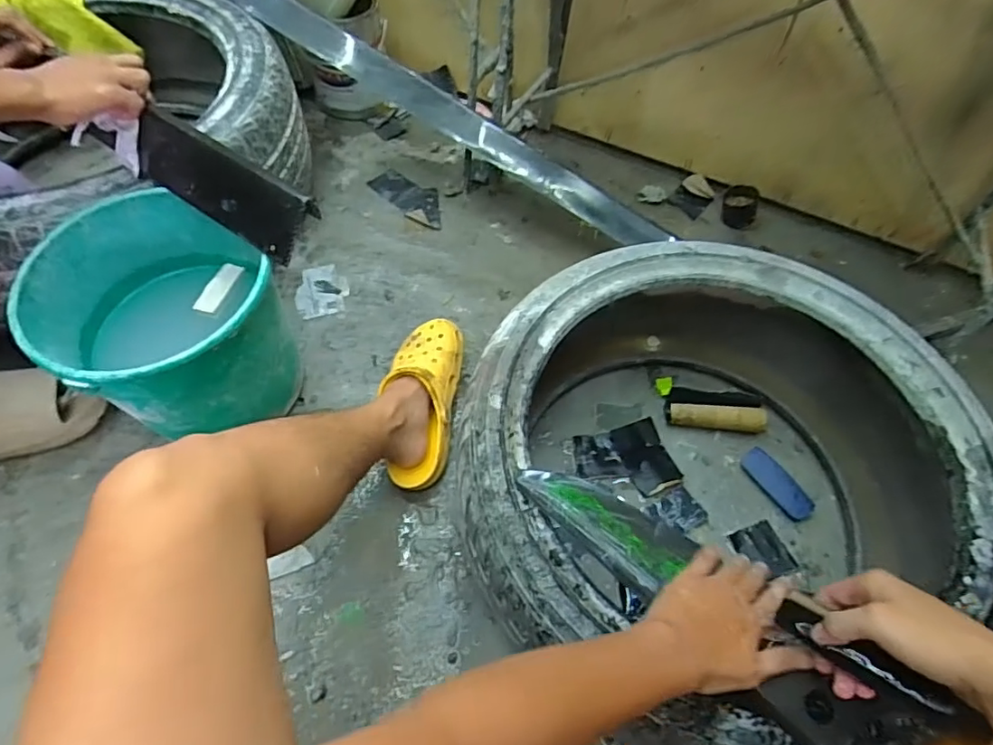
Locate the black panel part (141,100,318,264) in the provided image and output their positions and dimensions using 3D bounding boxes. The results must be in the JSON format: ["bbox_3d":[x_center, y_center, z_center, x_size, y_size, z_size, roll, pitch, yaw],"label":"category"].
[{"bbox_3d":[-0.340,-0.232,0.681,0.285,0.091,0.022,30,22,18],"label":"black panel part"}]

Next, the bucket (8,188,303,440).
[{"bbox_3d":[-0.420,-0.049,0.757,0.254,0.259,0.273,1,58,-1],"label":"bucket"}]

